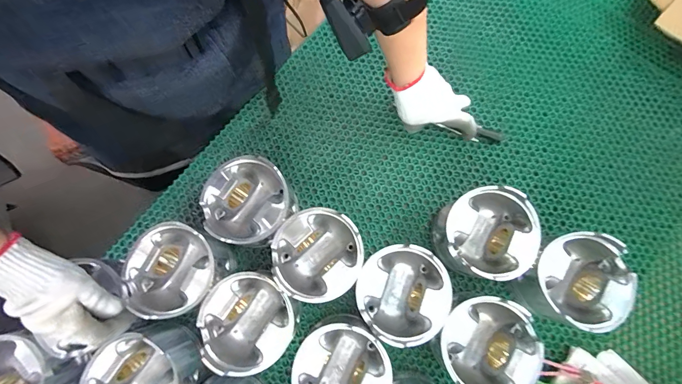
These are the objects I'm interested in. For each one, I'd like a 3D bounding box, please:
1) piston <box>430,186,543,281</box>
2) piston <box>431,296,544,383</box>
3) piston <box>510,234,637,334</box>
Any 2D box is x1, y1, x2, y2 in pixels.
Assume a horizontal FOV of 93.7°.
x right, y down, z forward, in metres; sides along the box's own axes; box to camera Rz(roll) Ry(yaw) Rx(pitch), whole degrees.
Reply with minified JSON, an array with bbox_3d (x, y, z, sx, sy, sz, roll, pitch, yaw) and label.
[{"bbox_3d":[0.190,0.058,0.433,0.117,0.102,0.107,0,78,1],"label":"piston"},{"bbox_3d":[0.172,0.184,0.397,0.105,0.084,0.108,0,78,1],"label":"piston"},{"bbox_3d":[0.294,0.112,0.416,0.105,0.104,0.111,0,78,1],"label":"piston"}]

